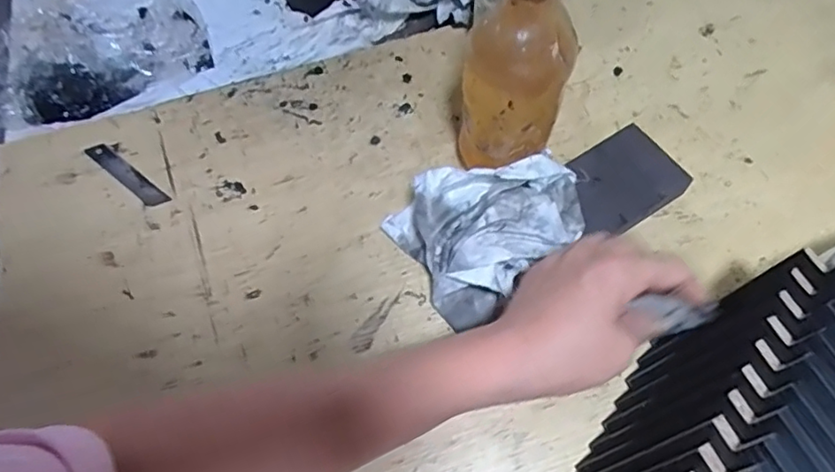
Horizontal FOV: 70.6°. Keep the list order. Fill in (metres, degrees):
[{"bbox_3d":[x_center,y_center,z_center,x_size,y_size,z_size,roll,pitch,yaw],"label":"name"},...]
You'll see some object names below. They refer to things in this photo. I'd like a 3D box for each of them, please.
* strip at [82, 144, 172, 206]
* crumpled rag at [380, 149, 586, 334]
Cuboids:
[{"bbox_3d":[-0.262,-0.056,0.529,0.099,0.007,0.018,35,71,19],"label":"strip"},{"bbox_3d":[0.057,-0.011,0.448,0.137,0.073,0.111,-29,65,-11],"label":"crumpled rag"}]

